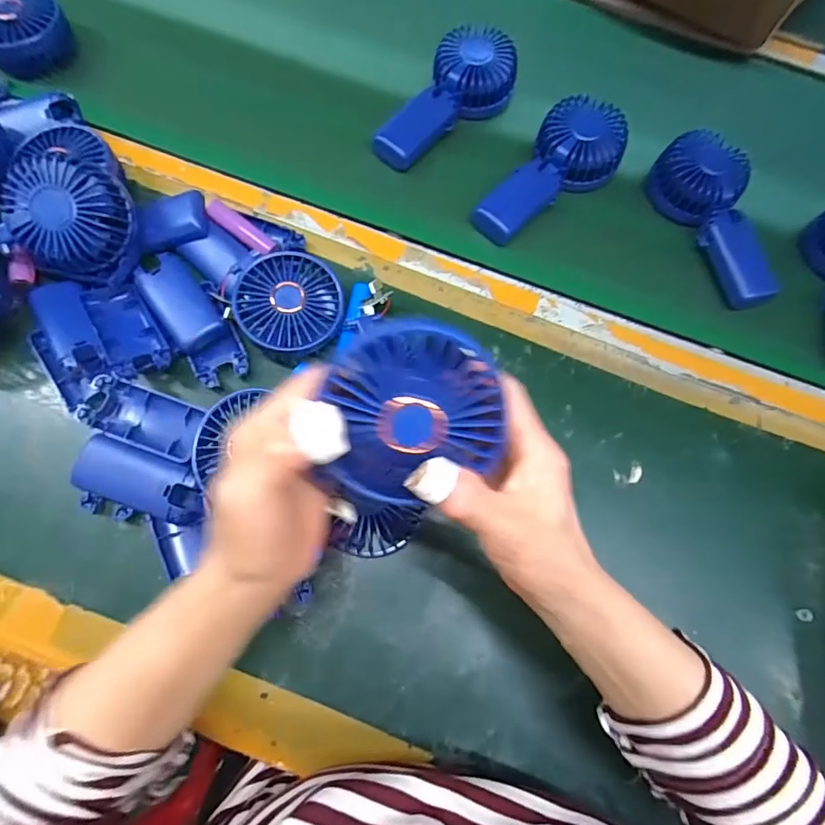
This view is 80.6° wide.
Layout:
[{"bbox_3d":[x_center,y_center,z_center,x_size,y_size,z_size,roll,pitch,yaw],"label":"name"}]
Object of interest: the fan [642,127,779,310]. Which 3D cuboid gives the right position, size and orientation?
[{"bbox_3d":[0.293,-0.185,0.475,0.084,0.047,0.176,-6,72,-6],"label":"fan"}]

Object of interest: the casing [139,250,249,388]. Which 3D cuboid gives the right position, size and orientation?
[{"bbox_3d":[-0.186,-0.080,0.415,0.050,0.021,0.119,-31,77,-13],"label":"casing"}]

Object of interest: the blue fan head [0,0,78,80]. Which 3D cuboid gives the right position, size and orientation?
[{"bbox_3d":[-0.394,-0.380,0.488,0.067,0.045,0.081,34,73,7],"label":"blue fan head"}]

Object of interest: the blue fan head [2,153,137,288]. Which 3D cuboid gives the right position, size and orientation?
[{"bbox_3d":[-0.271,-0.155,0.387,0.095,0.040,0.087,0,92,-6],"label":"blue fan head"}]

